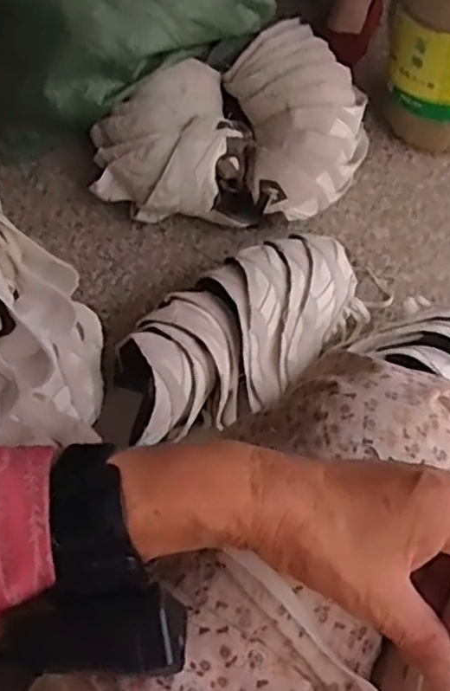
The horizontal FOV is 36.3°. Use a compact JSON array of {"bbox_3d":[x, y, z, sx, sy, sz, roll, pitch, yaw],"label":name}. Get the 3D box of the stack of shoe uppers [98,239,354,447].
[{"bbox_3d":[0.019,-0.009,0.836,0.344,0.150,0.167,-40,64,-19],"label":"stack of shoe uppers"}]

